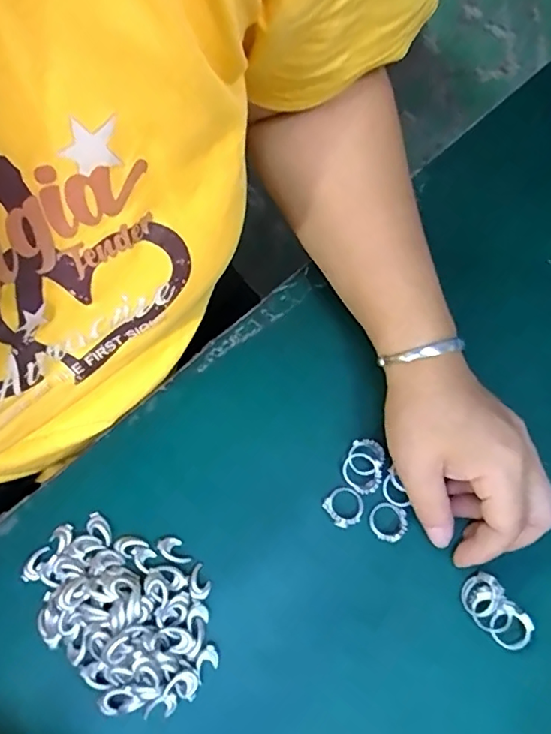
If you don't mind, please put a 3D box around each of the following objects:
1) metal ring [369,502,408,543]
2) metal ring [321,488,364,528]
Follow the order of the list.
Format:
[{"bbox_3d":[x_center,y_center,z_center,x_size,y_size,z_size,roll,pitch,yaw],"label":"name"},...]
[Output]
[{"bbox_3d":[0.067,0.092,0.326,0.022,0.007,0.021,-4,59,7],"label":"metal ring"},{"bbox_3d":[0.042,0.084,0.328,0.022,0.007,0.022,1,71,-2],"label":"metal ring"}]

